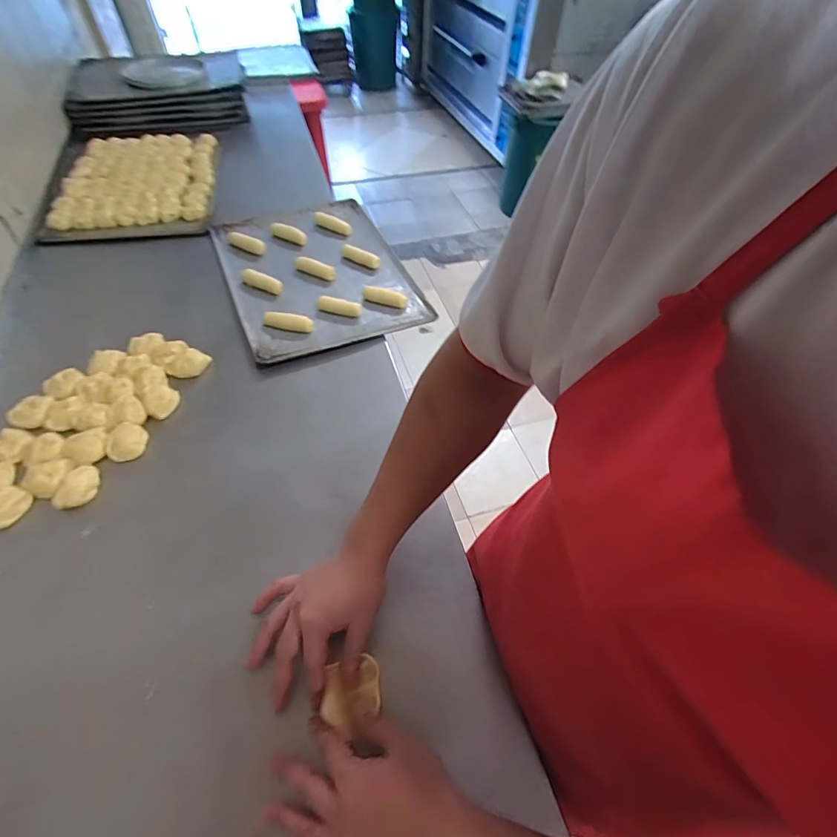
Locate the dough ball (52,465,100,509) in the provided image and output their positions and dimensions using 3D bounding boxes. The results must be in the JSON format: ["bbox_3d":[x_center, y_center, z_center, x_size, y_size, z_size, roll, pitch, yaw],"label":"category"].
[{"bbox_3d":[-0.441,0.090,0.560,0.036,0.024,0.058,35,59,21],"label":"dough ball"}]

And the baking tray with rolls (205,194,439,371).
[{"bbox_3d":[-0.202,-0.298,0.849,0.324,0.024,0.438,-19,56,-16],"label":"baking tray with rolls"}]

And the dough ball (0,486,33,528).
[{"bbox_3d":[-0.517,0.108,0.538,0.038,0.023,0.053,27,57,16],"label":"dough ball"}]

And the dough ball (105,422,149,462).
[{"bbox_3d":[-0.407,0.031,0.604,0.048,0.028,0.047,-19,56,-16],"label":"dough ball"}]

